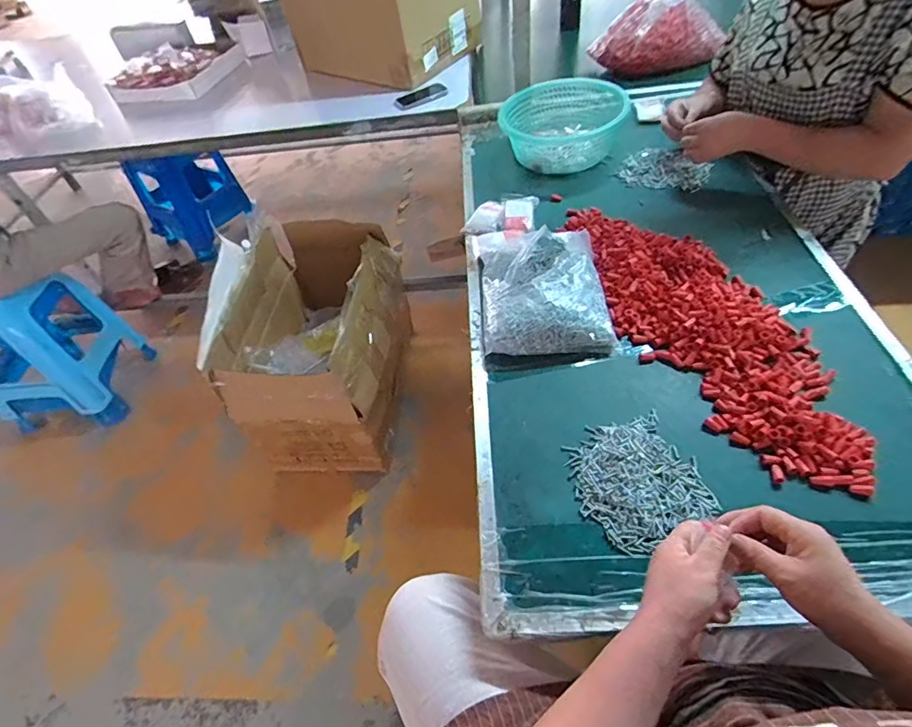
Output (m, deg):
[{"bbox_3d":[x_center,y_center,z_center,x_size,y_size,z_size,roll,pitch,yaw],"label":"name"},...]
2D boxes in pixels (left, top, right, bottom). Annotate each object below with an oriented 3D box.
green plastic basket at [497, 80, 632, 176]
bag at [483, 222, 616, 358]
[{"bbox_3d":[0.231,-0.544,1.110,0.253,0.118,0.207,31,62,30],"label":"green plastic basket"},{"bbox_3d":[0.144,-0.127,0.819,0.204,0.073,0.234,-3,50,7],"label":"bag"}]

